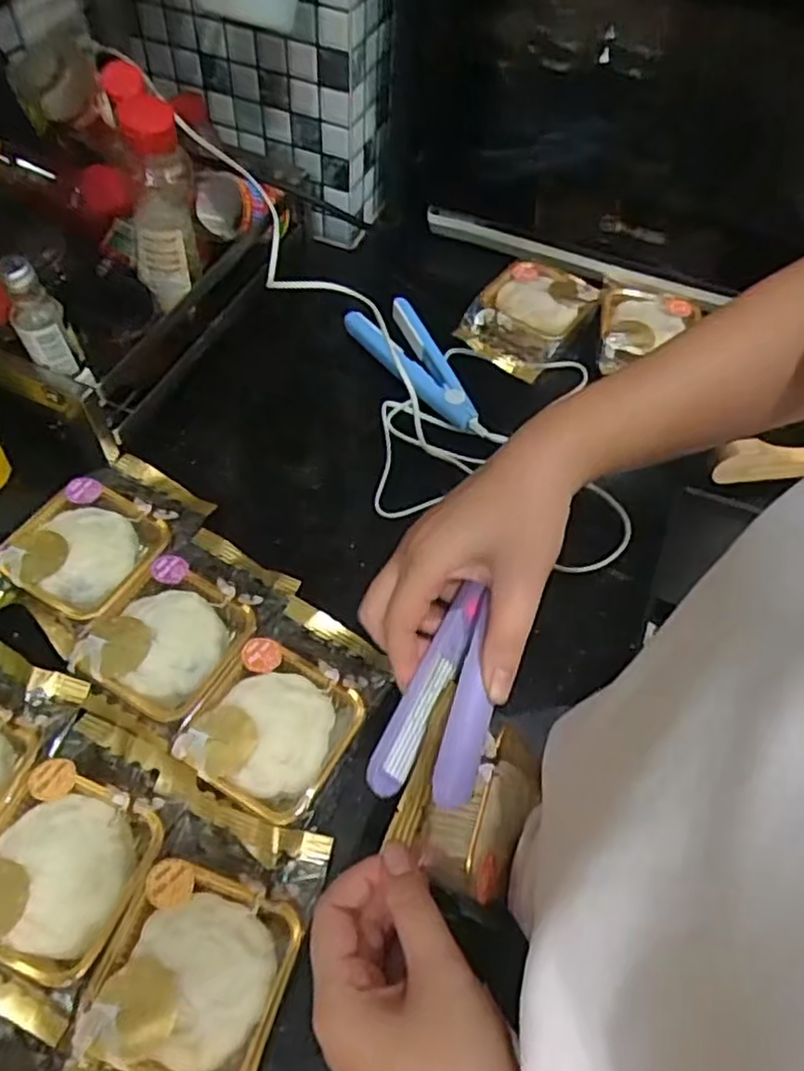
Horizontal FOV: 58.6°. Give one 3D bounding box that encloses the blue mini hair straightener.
[{"bbox_3d":[0.017,-0.154,0.628,0.055,0.025,0.164,-26,62,-19],"label":"blue mini hair straightener"}]

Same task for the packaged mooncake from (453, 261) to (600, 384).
[{"bbox_3d":[0.116,-0.205,0.661,0.095,0.026,0.125,35,61,18],"label":"packaged mooncake"}]

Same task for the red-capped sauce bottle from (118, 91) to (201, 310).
[{"bbox_3d":[-0.173,-0.233,0.514,0.040,0.138,0.043,4,36,0],"label":"red-capped sauce bottle"}]

